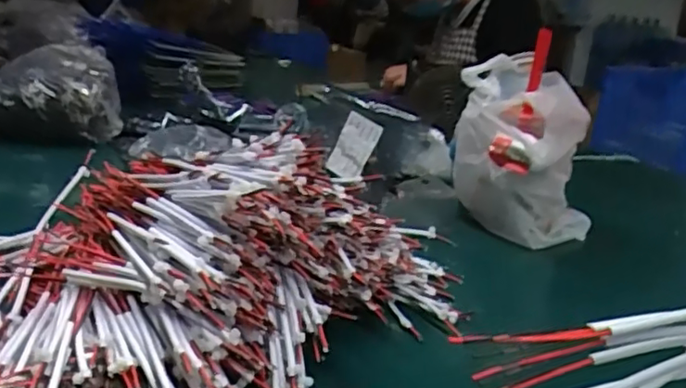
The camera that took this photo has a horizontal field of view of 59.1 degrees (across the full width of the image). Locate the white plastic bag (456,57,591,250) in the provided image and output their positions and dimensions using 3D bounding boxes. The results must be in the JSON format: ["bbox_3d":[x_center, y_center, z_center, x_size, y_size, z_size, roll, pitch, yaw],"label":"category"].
[{"bbox_3d":[0.198,-0.046,0.678,0.162,0.174,0.144,11,19,17],"label":"white plastic bag"}]

